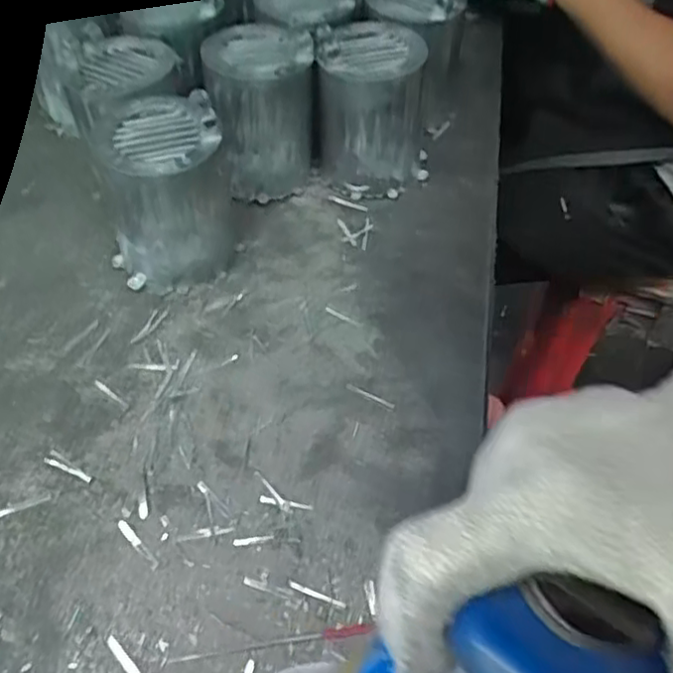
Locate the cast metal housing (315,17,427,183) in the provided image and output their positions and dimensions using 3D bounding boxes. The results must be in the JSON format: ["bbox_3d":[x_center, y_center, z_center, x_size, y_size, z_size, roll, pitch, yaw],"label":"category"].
[{"bbox_3d":[0.030,-0.193,0.559,0.086,0.113,0.092,0,52,1],"label":"cast metal housing"}]

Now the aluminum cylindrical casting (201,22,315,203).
[{"bbox_3d":[-0.061,-0.184,0.556,0.080,0.115,0.075,-1,52,1],"label":"aluminum cylindrical casting"}]

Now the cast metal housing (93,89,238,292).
[{"bbox_3d":[-0.126,-0.112,0.498,0.090,0.121,0.099,-12,52,-8],"label":"cast metal housing"}]

